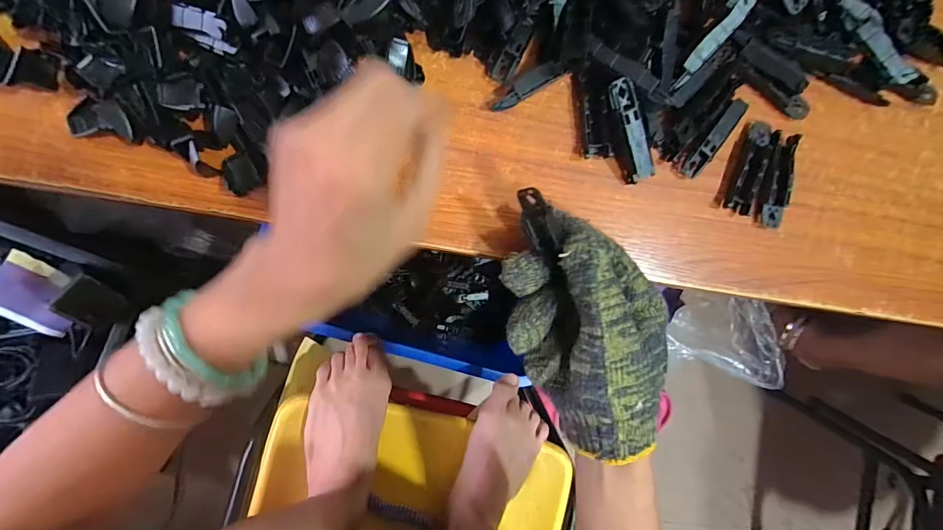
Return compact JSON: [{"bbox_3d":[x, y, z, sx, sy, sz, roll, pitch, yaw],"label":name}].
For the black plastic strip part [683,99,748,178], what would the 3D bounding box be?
[{"bbox_3d":[0.163,-0.086,0.284,0.013,0.007,0.060,39,85,-7],"label":"black plastic strip part"}]

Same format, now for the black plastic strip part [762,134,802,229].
[{"bbox_3d":[0.213,-0.058,0.293,0.016,0.009,0.063,10,89,-9],"label":"black plastic strip part"}]

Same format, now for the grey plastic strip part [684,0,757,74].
[{"bbox_3d":[0.153,-0.144,0.263,0.013,0.004,0.050,35,114,-8],"label":"grey plastic strip part"}]

